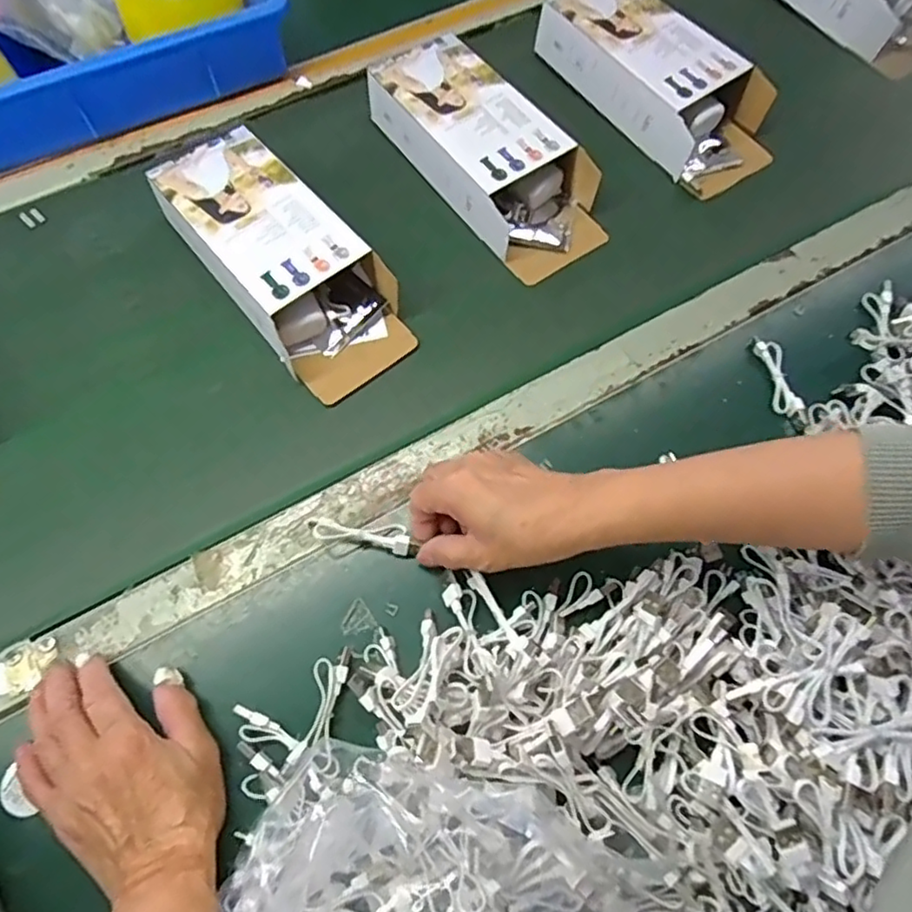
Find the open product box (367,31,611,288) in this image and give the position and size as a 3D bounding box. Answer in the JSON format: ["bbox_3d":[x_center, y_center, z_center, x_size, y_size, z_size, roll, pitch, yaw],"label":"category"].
[{"bbox_3d":[0.031,-0.274,0.572,0.103,0.061,0.250,-35,69,-16],"label":"open product box"}]

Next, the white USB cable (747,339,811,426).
[{"bbox_3d":[0.252,-0.060,0.487,0.021,0.013,0.081,-4,64,-3],"label":"white USB cable"}]

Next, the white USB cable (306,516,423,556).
[{"bbox_3d":[-0.063,0.052,0.428,0.073,0.012,0.022,11,64,-6],"label":"white USB cable"}]

